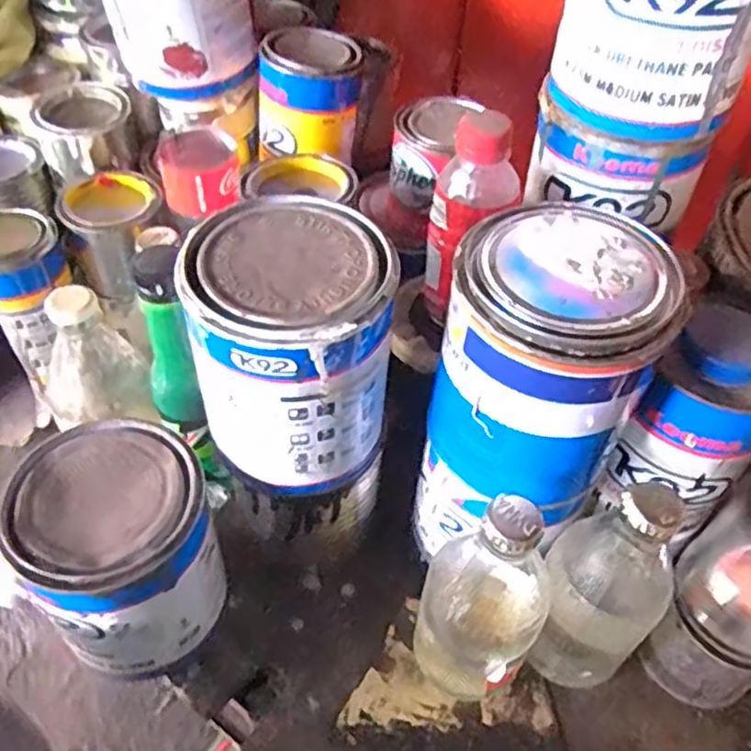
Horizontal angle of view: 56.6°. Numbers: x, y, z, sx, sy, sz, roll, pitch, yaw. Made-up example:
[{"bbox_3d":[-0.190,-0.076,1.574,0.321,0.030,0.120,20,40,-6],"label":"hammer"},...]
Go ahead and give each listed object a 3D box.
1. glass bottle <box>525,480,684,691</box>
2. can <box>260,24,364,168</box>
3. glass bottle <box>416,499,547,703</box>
[{"bbox_3d":[0.120,0.119,0.376,0.064,0.151,0.059,33,59,22],"label":"glass bottle"},{"bbox_3d":[-0.046,-0.204,0.504,0.075,0.065,0.076,20,55,14],"label":"can"},{"bbox_3d":[0.056,0.129,0.380,0.063,0.170,0.052,21,55,15],"label":"glass bottle"}]

